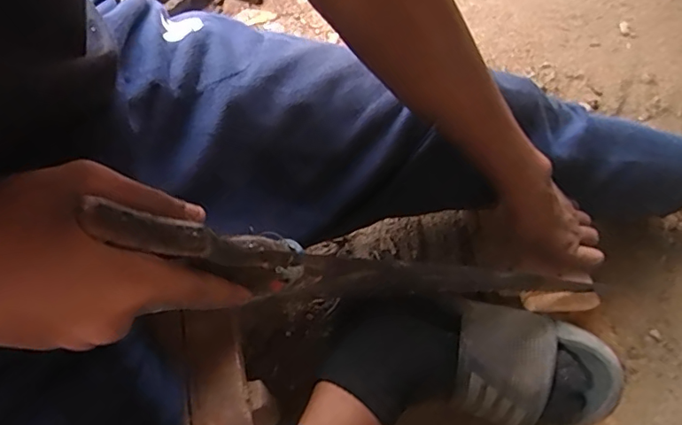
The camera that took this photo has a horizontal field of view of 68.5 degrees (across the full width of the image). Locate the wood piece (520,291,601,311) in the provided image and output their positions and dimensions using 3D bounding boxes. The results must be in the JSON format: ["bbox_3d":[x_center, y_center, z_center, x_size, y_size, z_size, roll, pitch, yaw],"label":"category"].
[{"bbox_3d":[0.201,0.081,0.461,0.081,0.023,0.012,5,60,-16],"label":"wood piece"}]

